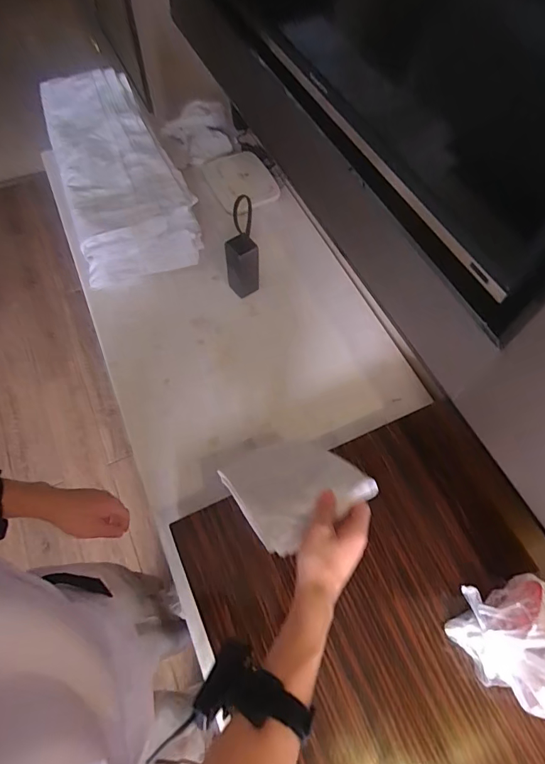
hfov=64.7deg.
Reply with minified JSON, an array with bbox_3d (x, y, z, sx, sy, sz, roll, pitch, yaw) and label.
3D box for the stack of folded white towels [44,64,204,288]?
[{"bbox_3d":[-0.356,-0.485,0.980,0.235,0.121,0.556,-19,65,-12],"label":"stack of folded white towels"}]

